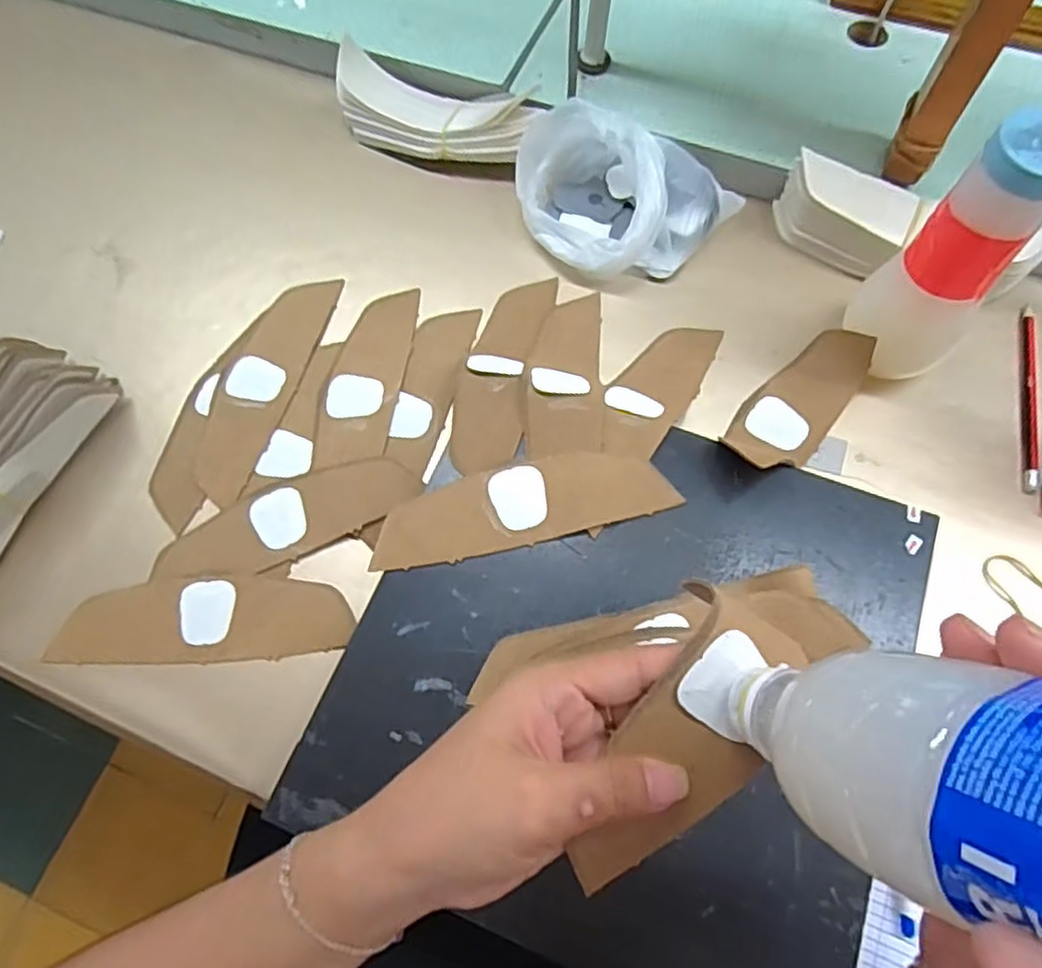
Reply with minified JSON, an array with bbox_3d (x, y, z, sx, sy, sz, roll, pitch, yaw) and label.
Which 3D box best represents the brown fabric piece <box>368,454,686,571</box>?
[{"bbox_3d":[0.001,0.013,0.424,0.183,0.004,0.051,-13,72,-2],"label":"brown fabric piece"}]

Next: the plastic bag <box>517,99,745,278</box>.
[{"bbox_3d":[0.067,-0.214,0.505,0.147,0.062,0.111,32,73,13],"label":"plastic bag"}]

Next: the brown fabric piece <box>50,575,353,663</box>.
[{"bbox_3d":[-0.198,0.085,0.428,0.182,0.008,0.052,-1,71,0],"label":"brown fabric piece"}]

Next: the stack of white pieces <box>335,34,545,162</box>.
[{"bbox_3d":[-0.071,-0.299,0.551,0.175,0.044,0.065,17,71,9],"label":"stack of white pieces"}]

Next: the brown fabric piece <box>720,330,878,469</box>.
[{"bbox_3d":[0.187,-0.057,0.458,0.056,0.028,0.113,37,74,15],"label":"brown fabric piece"}]

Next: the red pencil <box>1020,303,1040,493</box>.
[{"bbox_3d":[0.345,-0.061,0.462,0.010,0.004,0.142,13,70,7],"label":"red pencil"}]

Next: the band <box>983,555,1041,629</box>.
[{"bbox_3d":[0.311,0.067,0.417,0.056,0.004,0.027,42,76,16],"label":"band"}]

